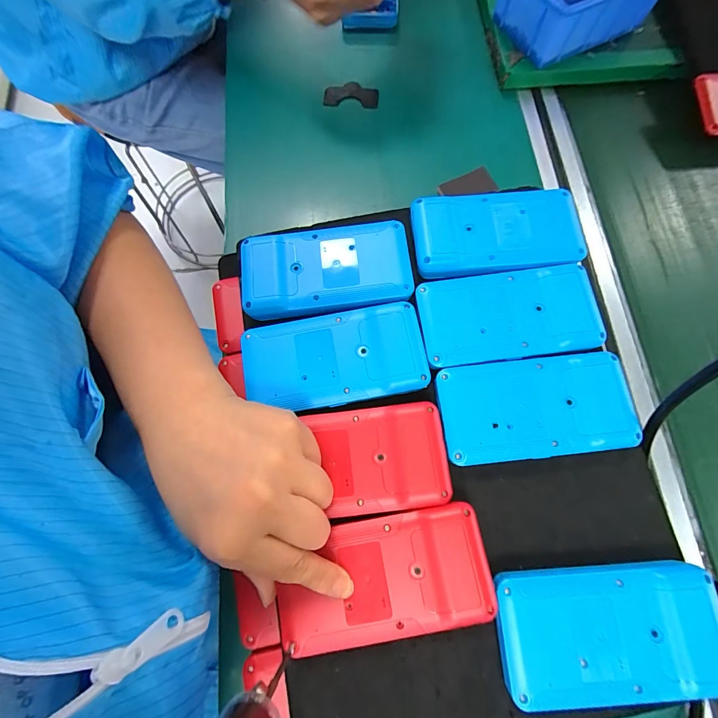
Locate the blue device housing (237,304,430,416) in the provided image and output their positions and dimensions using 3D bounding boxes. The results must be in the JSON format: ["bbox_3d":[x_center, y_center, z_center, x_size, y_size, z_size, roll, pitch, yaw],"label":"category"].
[{"bbox_3d":[-0.017,0.000,0.242,0.119,0.012,0.062,-9,74,-3],"label":"blue device housing"}]

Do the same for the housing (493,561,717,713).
[{"bbox_3d":[0.137,0.150,0.196,0.118,0.014,0.062,-3,74,-1],"label":"housing"}]

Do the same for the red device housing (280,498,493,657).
[{"bbox_3d":[0.014,0.123,0.203,0.116,0.011,0.062,-10,75,-5],"label":"red device housing"}]

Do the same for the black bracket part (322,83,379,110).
[{"bbox_3d":[-0.008,-0.275,0.377,0.056,0.011,0.023,6,74,0],"label":"black bracket part"}]

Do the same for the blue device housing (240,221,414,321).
[{"bbox_3d":[-0.024,-0.065,0.259,0.119,0.013,0.065,-6,74,-2],"label":"blue device housing"}]

